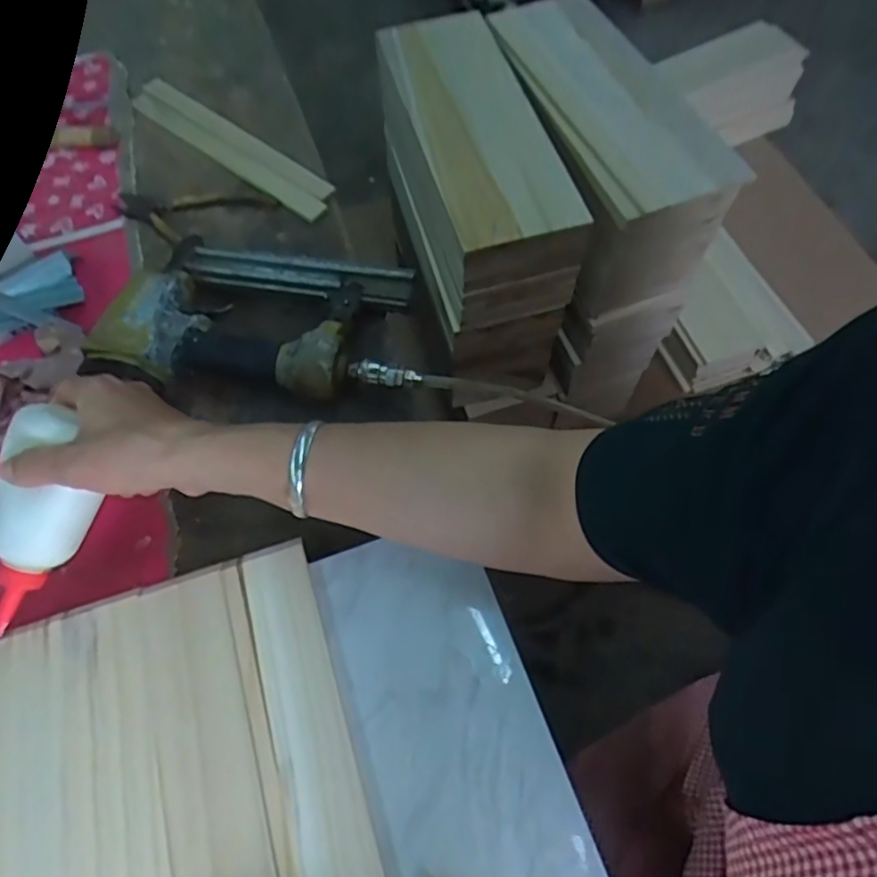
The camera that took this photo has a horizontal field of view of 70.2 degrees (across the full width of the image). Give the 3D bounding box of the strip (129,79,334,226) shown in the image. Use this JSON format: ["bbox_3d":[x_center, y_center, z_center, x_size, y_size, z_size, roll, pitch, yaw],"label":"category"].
[{"bbox_3d":[-0.211,-0.301,0.634,0.279,0.015,0.047,36,70,17],"label":"strip"}]

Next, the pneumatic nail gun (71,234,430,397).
[{"bbox_3d":[-0.141,-0.105,0.510,0.240,0.060,0.151,3,64,2],"label":"pneumatic nail gun"}]

